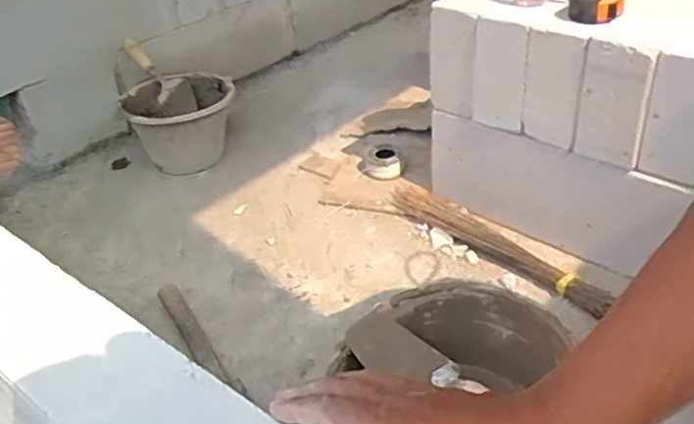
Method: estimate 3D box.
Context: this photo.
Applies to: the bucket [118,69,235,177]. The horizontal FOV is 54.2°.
[{"bbox_3d":[-0.378,-0.205,1.567,0.236,0.158,0.254,-3,34,2],"label":"bucket"}]

